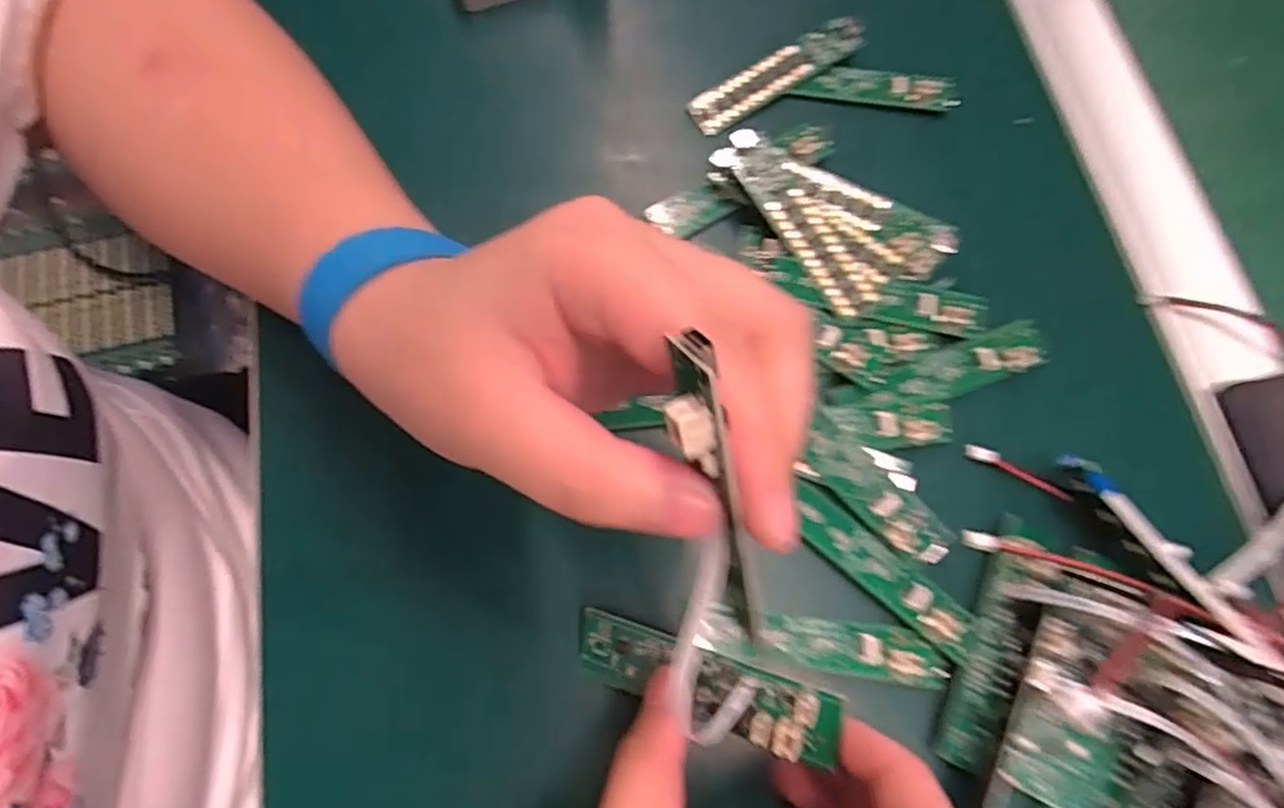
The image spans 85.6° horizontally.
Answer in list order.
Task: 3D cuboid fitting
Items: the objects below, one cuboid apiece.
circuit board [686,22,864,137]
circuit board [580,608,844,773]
[{"bbox_3d":[0.058,-0.142,0.298,0.081,0.004,0.018,-33,93,-5],"label":"circuit board"},{"bbox_3d":[0.016,0.084,0.206,0.082,0.011,0.020,11,71,28],"label":"circuit board"}]

